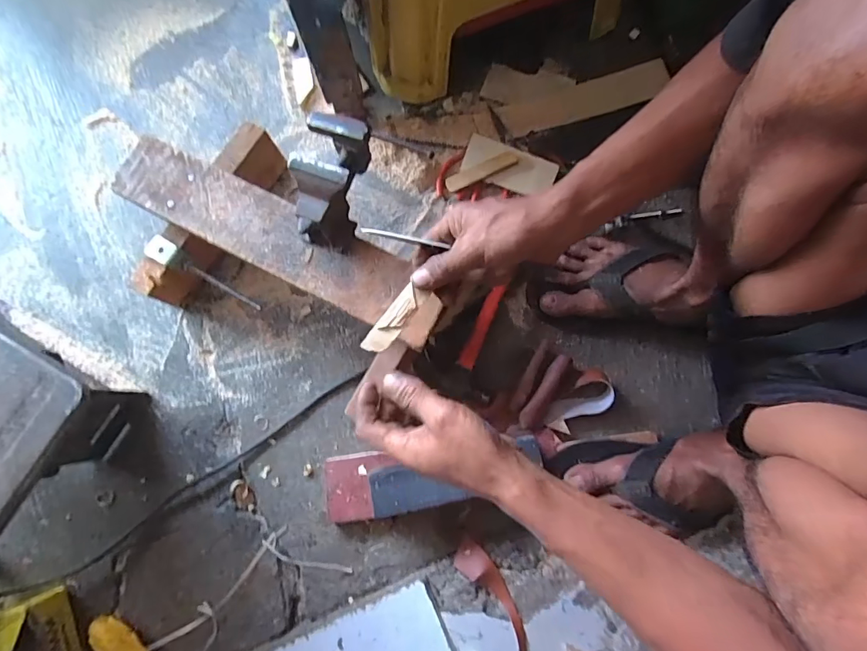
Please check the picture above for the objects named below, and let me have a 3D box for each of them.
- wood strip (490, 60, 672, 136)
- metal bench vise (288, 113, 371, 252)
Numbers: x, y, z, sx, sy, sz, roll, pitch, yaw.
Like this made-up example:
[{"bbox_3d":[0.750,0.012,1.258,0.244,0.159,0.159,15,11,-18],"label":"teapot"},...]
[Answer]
[{"bbox_3d":[0.209,-0.319,0.634,0.237,0.009,0.054,-15,81,2],"label":"wood strip"},{"bbox_3d":[-0.106,-0.143,0.462,0.061,0.078,0.119,20,80,4],"label":"metal bench vise"}]

